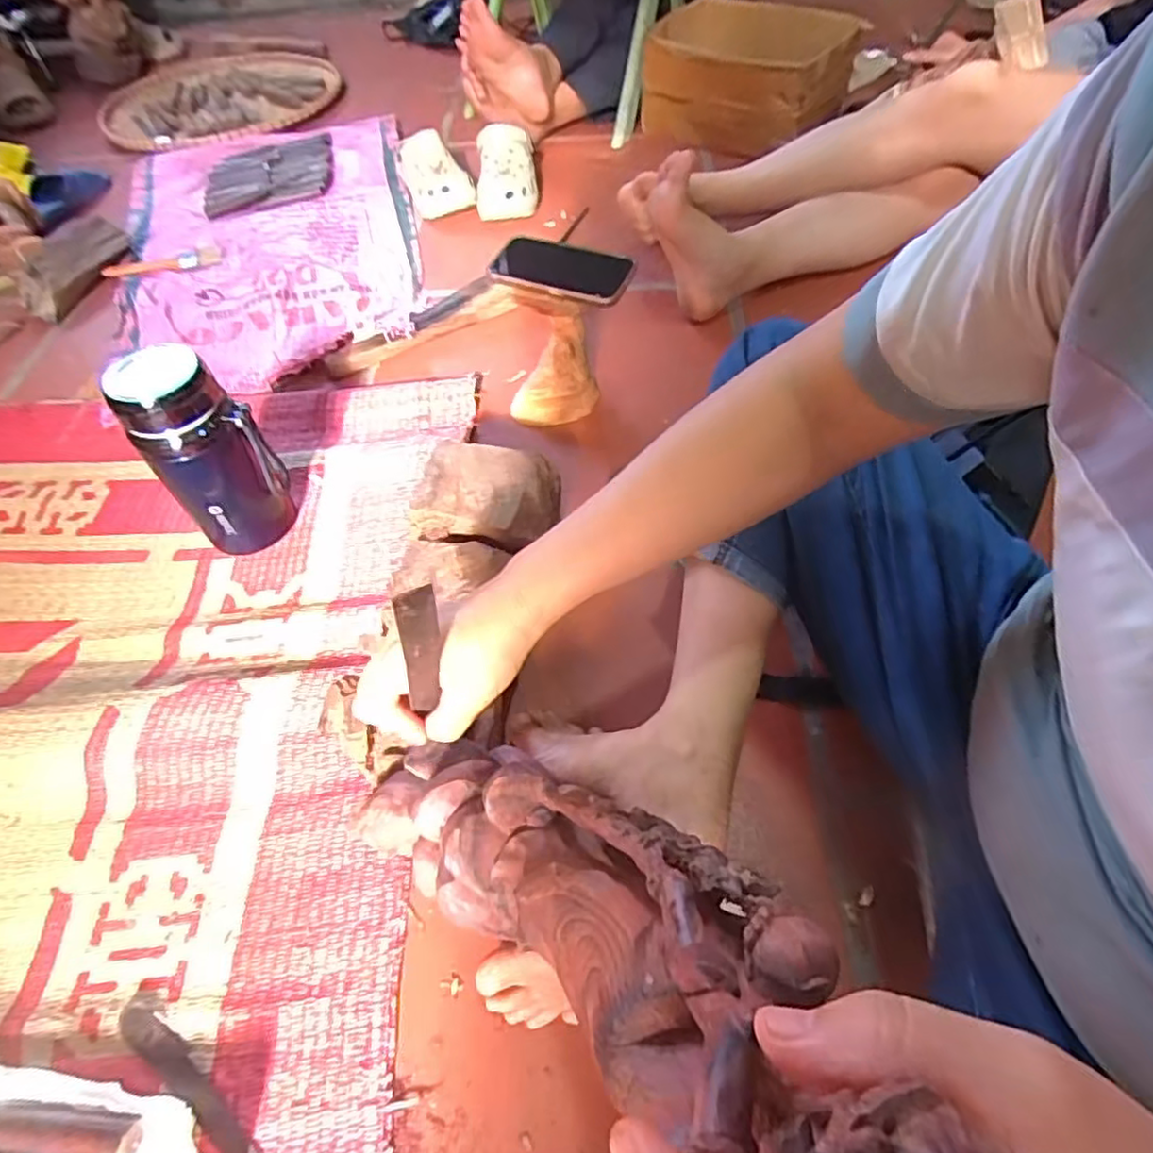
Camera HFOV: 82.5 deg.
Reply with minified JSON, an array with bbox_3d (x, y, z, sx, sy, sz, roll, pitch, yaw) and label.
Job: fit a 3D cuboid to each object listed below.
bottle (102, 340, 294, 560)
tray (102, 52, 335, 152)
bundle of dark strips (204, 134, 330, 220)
[{"bbox_3d":[-0.361,-0.122,0.651,0.104,0.211,0.072,-37,62,-24],"label":"bottle"},{"bbox_3d":[-0.764,-1.012,1.389,0.455,0.046,0.481,-1,57,2],"label":"tray"},{"bbox_3d":[-0.548,-0.721,1.173,0.239,0.032,0.170,-20,59,-10],"label":"bundle of dark strips"}]

